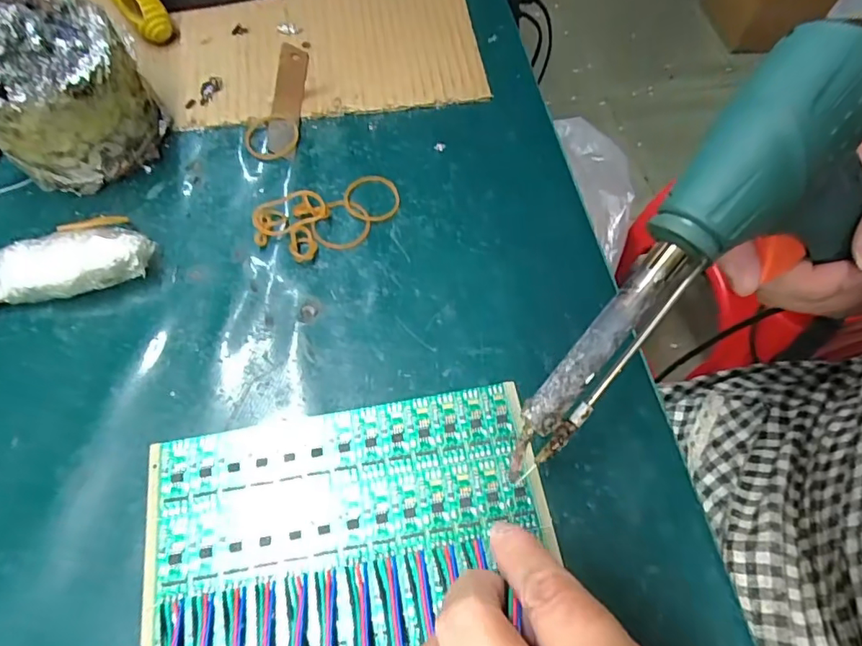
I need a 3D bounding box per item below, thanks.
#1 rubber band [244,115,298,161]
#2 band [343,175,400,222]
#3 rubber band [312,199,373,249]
[{"bbox_3d":[-0.095,-0.112,0.316,0.031,0.004,0.033,0,64,-1],"label":"rubber band"},{"bbox_3d":[-0.033,-0.071,0.298,0.031,0.004,0.033,-1,64,-1],"label":"band"},{"bbox_3d":[-0.048,-0.054,0.289,0.029,0.005,0.031,0,64,-1],"label":"rubber band"}]

